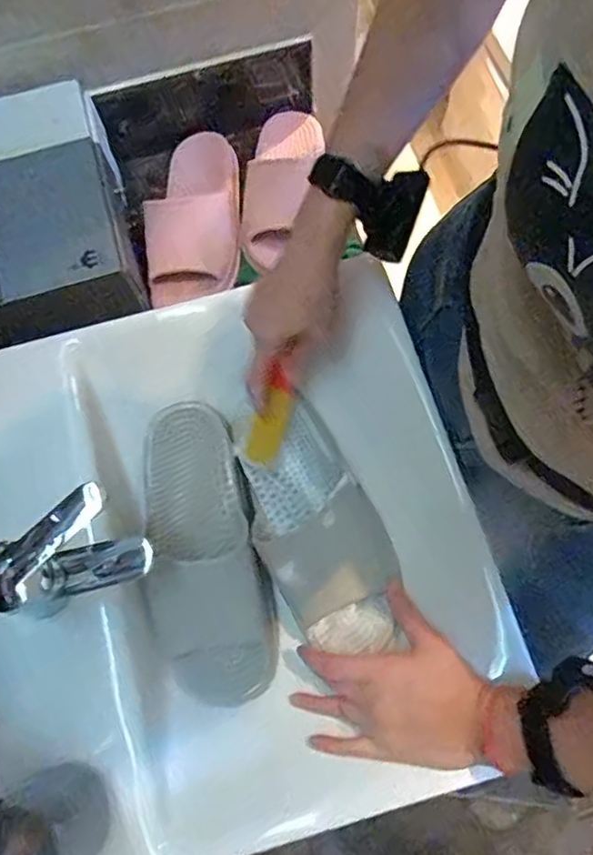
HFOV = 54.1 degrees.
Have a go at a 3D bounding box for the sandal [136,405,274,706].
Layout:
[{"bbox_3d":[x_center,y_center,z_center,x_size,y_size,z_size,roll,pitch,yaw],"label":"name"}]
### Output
[{"bbox_3d":[-0.091,0.106,0.518,0.106,0.058,0.271,-14,74,-3],"label":"sandal"}]

